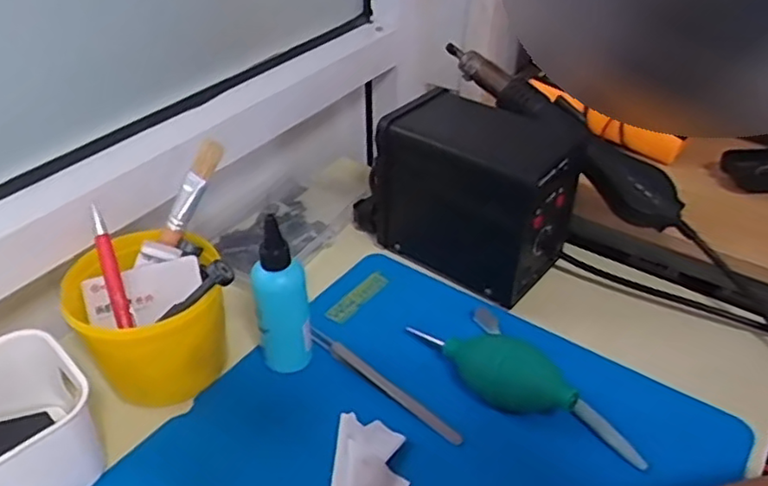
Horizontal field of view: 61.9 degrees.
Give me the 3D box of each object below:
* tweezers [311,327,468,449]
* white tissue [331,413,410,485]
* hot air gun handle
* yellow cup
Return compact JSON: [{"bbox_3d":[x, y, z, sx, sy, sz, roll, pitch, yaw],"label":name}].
[{"bbox_3d":[-0.001,0.104,0.484,0.145,0.012,0.010,29,46,32],"label":"tweezers"},{"bbox_3d":[-0.009,0.149,0.435,0.047,0.023,0.076,2,37,2],"label":"white tissue"},{"bbox_3d":[0.159,-0.103,0.582,0.251,0.034,0.051,43,51,15],"label":"hot air gun handle"},{"bbox_3d":[-0.175,0.061,0.481,0.120,0.095,0.102,5,38,6],"label":"yellow cup"}]

